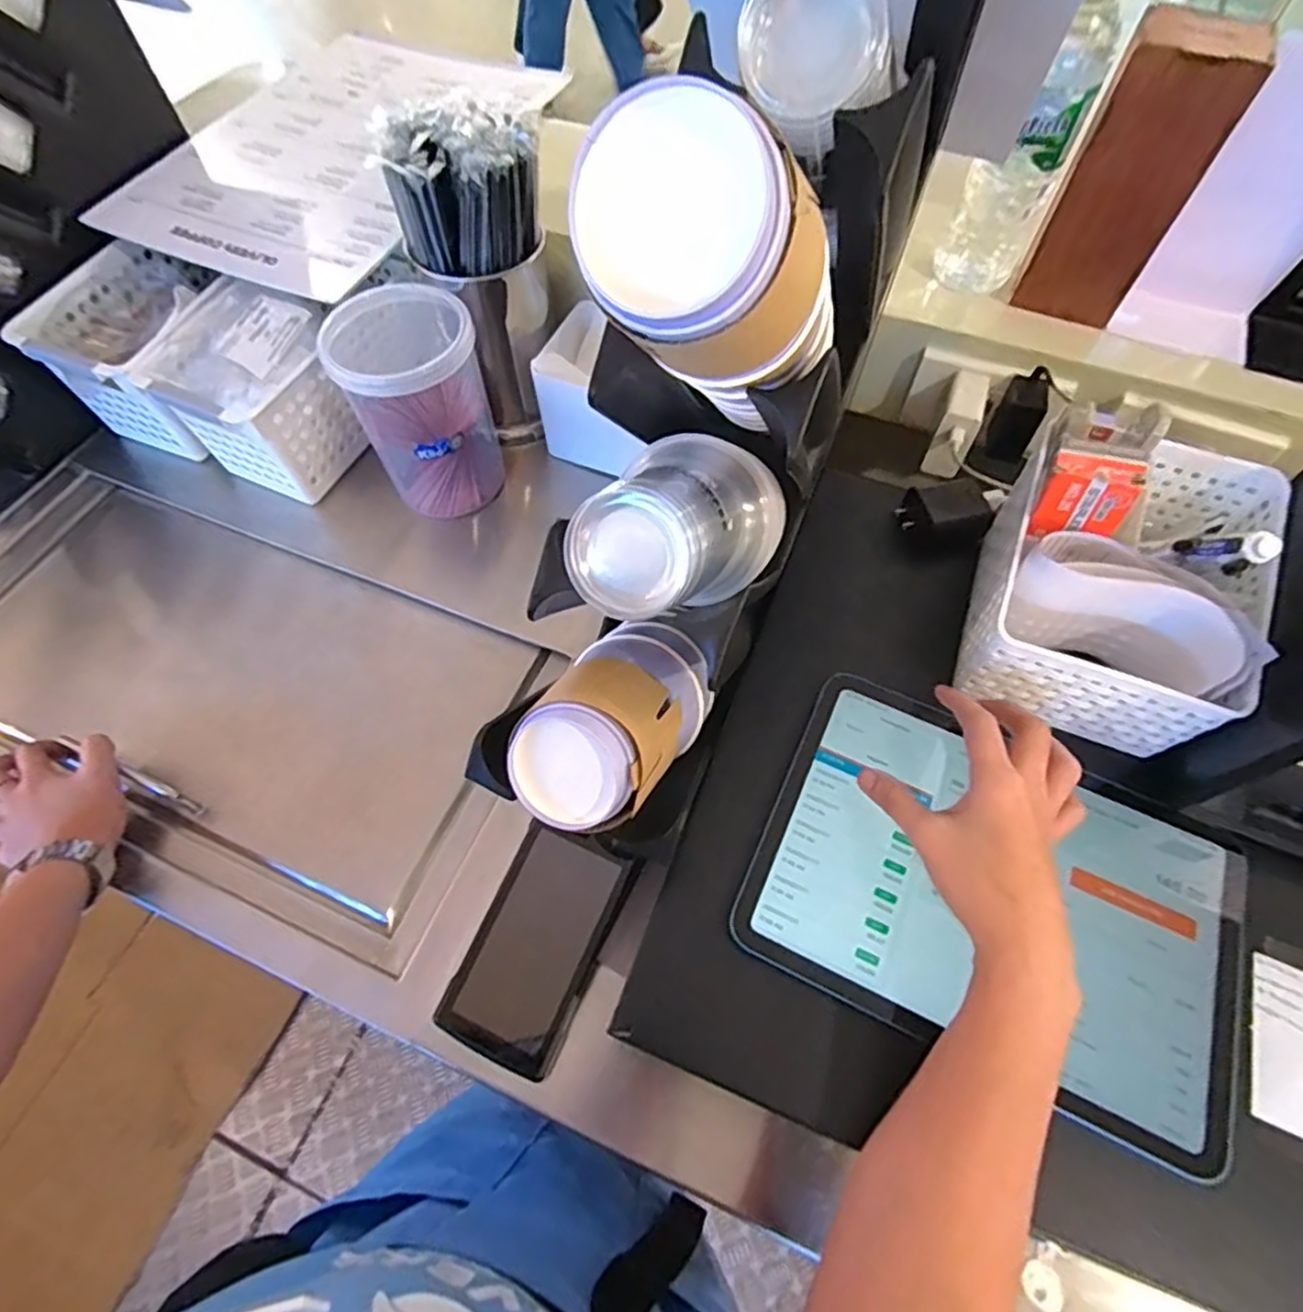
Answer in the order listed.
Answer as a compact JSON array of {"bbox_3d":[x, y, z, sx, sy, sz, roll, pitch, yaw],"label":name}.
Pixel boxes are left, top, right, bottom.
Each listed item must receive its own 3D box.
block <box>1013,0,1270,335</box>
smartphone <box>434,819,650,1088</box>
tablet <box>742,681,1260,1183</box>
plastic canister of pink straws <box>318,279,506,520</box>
[{"bbox_3d":[0.332,-0.332,0.476,0.079,0.166,0.063,27,64,14],"label":"block"},{"bbox_3d":[-0.074,0.190,0.448,0.080,0.009,0.141,24,74,10],"label":"smartphone"},{"bbox_3d":[0.188,0.128,0.369,0.249,0.012,0.175,24,63,13],"label":"tablet"},{"bbox_3d":[-0.196,-0.208,0.589,0.113,0.172,0.091,-19,63,-11],"label":"plastic canister of pink straws"}]

